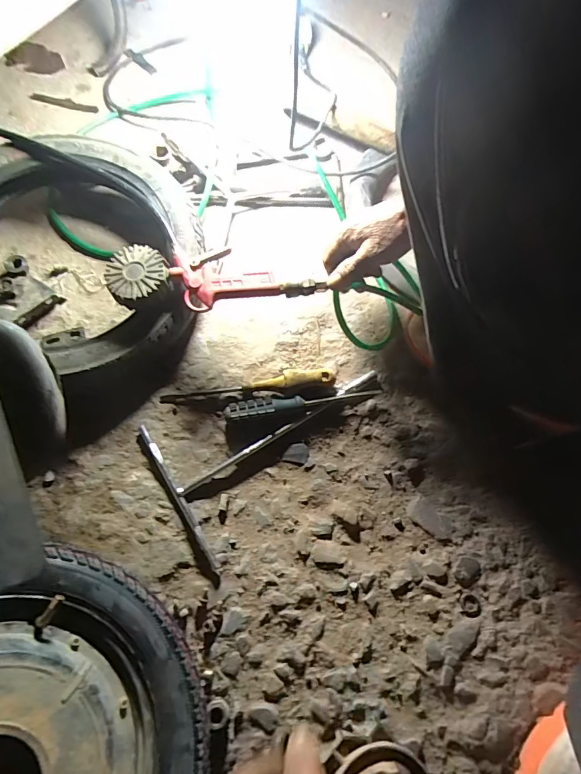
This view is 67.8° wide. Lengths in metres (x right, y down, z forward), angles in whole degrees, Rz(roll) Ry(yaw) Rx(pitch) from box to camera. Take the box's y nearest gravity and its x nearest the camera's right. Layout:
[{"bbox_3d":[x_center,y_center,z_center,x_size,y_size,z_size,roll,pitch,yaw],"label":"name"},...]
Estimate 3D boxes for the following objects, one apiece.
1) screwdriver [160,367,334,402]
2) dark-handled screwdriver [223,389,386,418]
[{"bbox_3d":[-0.052,-0.006,0.540,0.216,0.020,0.025,-7,73,-5],"label":"screwdriver"},{"bbox_3d":[0.016,0.015,0.534,0.191,0.026,0.022,-11,73,-6],"label":"dark-handled screwdriver"}]

